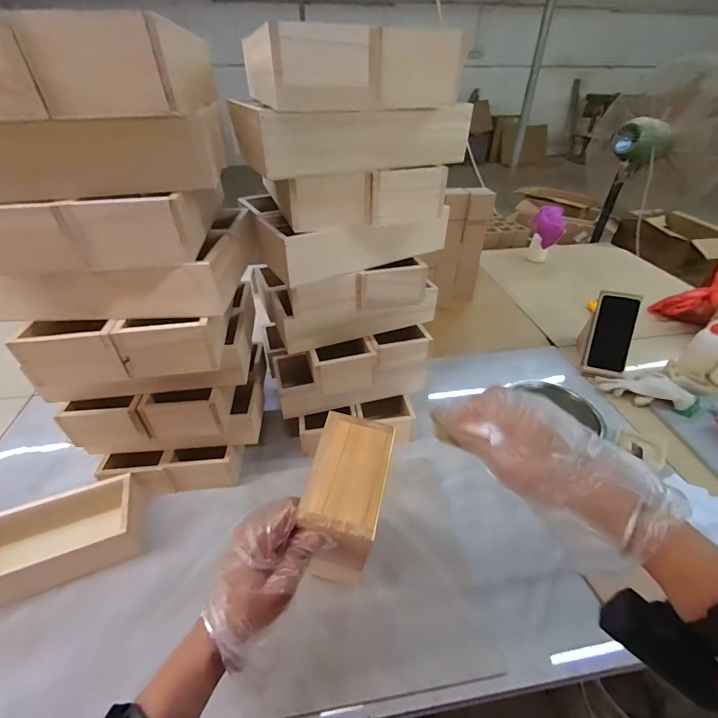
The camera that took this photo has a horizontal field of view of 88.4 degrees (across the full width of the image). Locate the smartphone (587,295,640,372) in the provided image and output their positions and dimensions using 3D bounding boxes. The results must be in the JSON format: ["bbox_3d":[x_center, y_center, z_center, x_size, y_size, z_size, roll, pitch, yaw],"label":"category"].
[{"bbox_3d":[0.563,-0.056,0.815,0.074,0.160,0.015,12,4,16],"label":"smartphone"}]

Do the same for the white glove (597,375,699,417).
[{"bbox_3d":[0.598,0.061,0.771,0.176,0.039,0.081,20,43,24],"label":"white glove"}]

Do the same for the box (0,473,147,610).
[{"bbox_3d":[-0.448,0.258,0.508,0.282,0.063,0.111,-17,42,-20],"label":"box"}]

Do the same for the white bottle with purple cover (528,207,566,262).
[{"bbox_3d":[0.635,-0.416,1.268,0.098,0.176,0.098,9,40,11],"label":"white bottle with purple cover"}]

